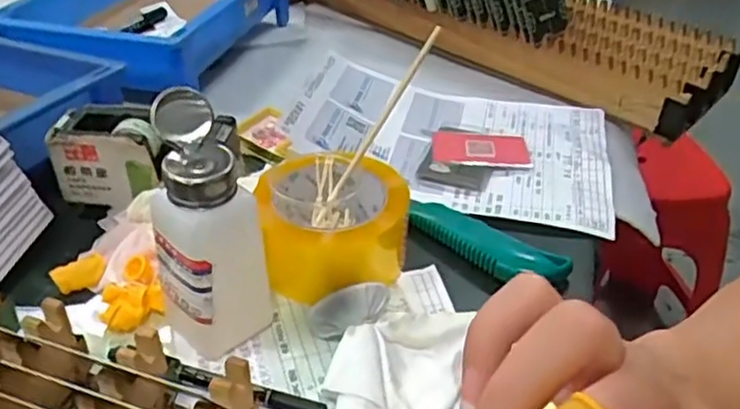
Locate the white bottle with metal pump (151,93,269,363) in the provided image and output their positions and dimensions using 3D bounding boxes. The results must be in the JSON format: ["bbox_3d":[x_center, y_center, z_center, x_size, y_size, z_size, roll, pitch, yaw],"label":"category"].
[{"bbox_3d":[-0.094,0.016,0.401,0.063,0.145,0.068,-3,36,-8],"label":"white bottle with metal pump"}]

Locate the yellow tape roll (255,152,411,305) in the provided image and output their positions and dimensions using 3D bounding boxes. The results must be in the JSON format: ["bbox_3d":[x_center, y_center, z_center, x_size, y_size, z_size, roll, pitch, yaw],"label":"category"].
[{"bbox_3d":[-0.027,0.010,0.488,0.098,0.072,0.098,1,35,-1],"label":"yellow tape roll"}]

